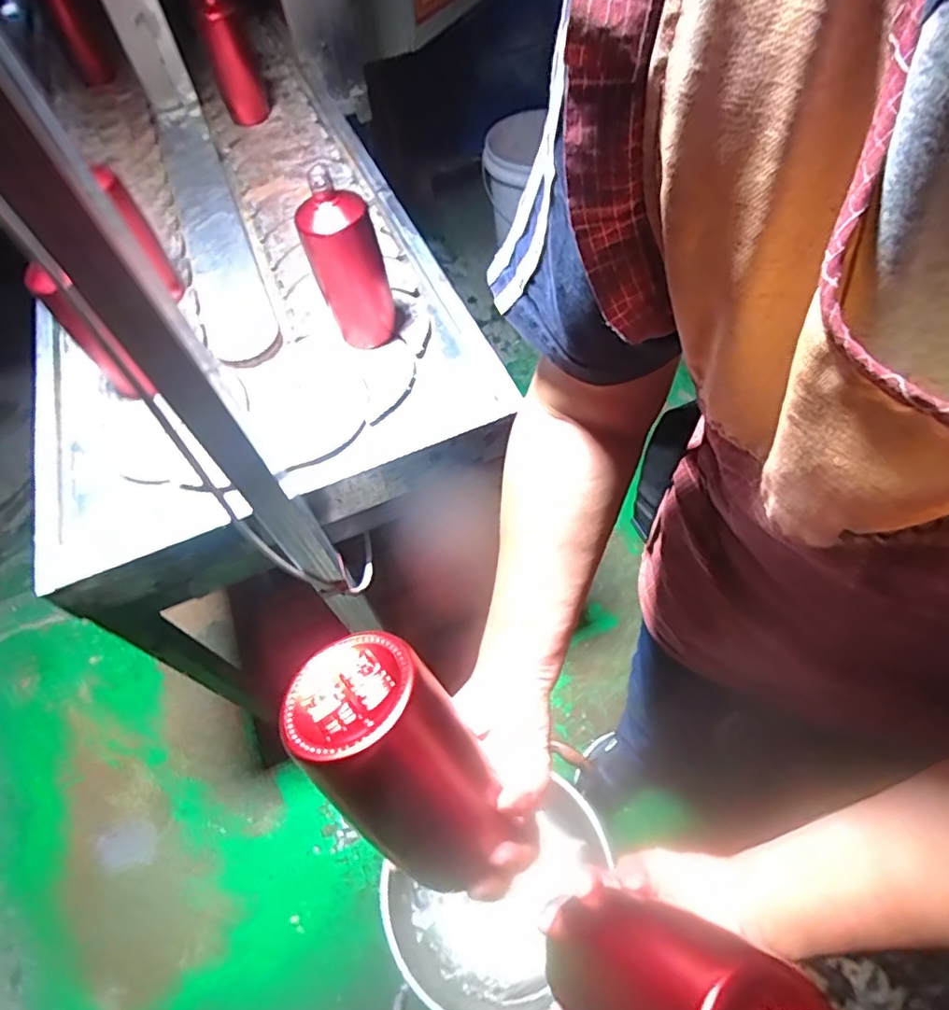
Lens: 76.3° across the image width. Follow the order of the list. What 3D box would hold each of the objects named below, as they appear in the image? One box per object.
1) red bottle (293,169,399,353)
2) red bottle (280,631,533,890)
[{"bbox_3d":[-0.153,-0.292,0.724,0.083,0.219,0.069,-16,58,-5],"label":"red bottle"},{"bbox_3d":[-0.037,0.150,0.342,0.075,0.157,0.074,-38,40,-18],"label":"red bottle"}]

